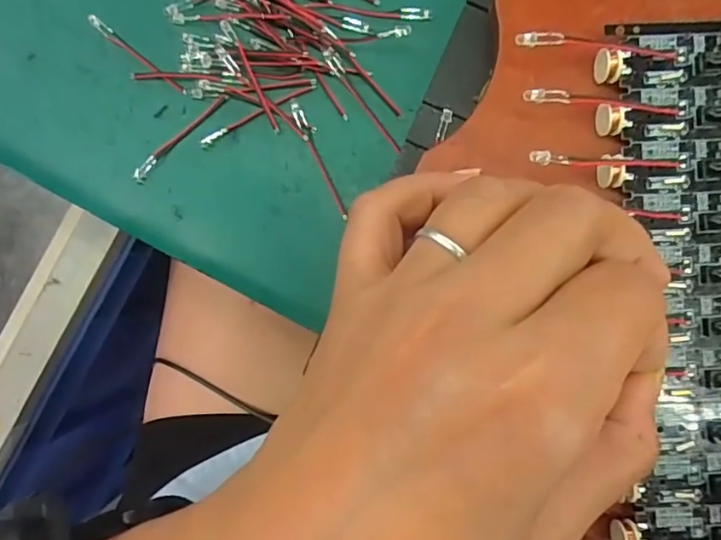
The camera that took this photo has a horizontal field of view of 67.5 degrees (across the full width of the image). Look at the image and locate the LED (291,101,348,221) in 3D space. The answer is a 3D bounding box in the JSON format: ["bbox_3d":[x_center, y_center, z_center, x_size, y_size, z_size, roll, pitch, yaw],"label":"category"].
[{"bbox_3d":[-0.015,-0.043,0.209,0.005,0.005,0.048,-25,87,1],"label":"LED"}]

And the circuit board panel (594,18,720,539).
[{"bbox_3d":[0.098,0.008,0.162,0.047,0.012,0.164,-4,90,9],"label":"circuit board panel"}]

